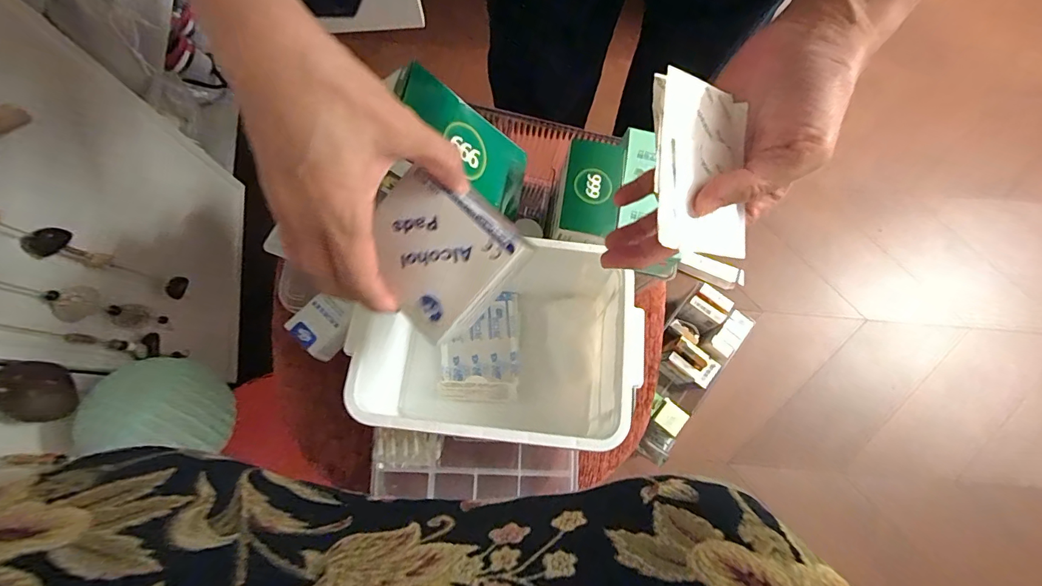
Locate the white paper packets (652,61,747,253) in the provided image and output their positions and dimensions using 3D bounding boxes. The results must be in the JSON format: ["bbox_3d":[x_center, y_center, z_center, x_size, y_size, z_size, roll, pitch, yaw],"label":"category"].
[{"bbox_3d":[0.098,-0.068,0.238,0.061,0.005,0.092,1,88,-26],"label":"white paper packets"}]

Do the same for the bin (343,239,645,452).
[{"bbox_3d":[-0.020,0.051,0.395,0.220,0.128,0.144,6,75,0],"label":"bin"}]

